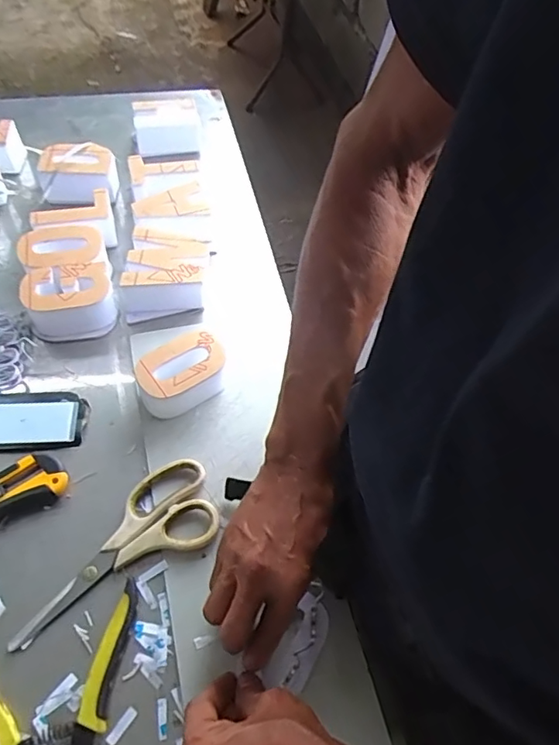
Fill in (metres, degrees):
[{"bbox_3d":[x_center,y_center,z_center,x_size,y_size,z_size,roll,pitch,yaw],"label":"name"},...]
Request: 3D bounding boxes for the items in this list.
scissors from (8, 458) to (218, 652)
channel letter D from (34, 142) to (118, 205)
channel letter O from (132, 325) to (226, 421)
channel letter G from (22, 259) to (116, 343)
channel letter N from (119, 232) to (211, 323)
[{"bbox_3d":[-0.132,0.146,0.438,0.186,0.013,0.074,-34,66,-22],"label":"scissors"},{"bbox_3d":[-0.239,-0.234,0.649,0.087,0.054,0.062,-13,59,-12],"label":"channel letter D"},{"bbox_3d":[-0.092,0.002,0.510,0.084,0.048,0.052,-30,64,-21],"label":"channel letter O"},{"bbox_3d":[-0.212,-0.071,0.550,0.082,0.050,0.058,-14,60,-12],"label":"channel letter G"},{"bbox_3d":[-0.120,-0.106,0.576,0.092,0.051,0.081,-6,58,-8],"label":"channel letter N"}]

